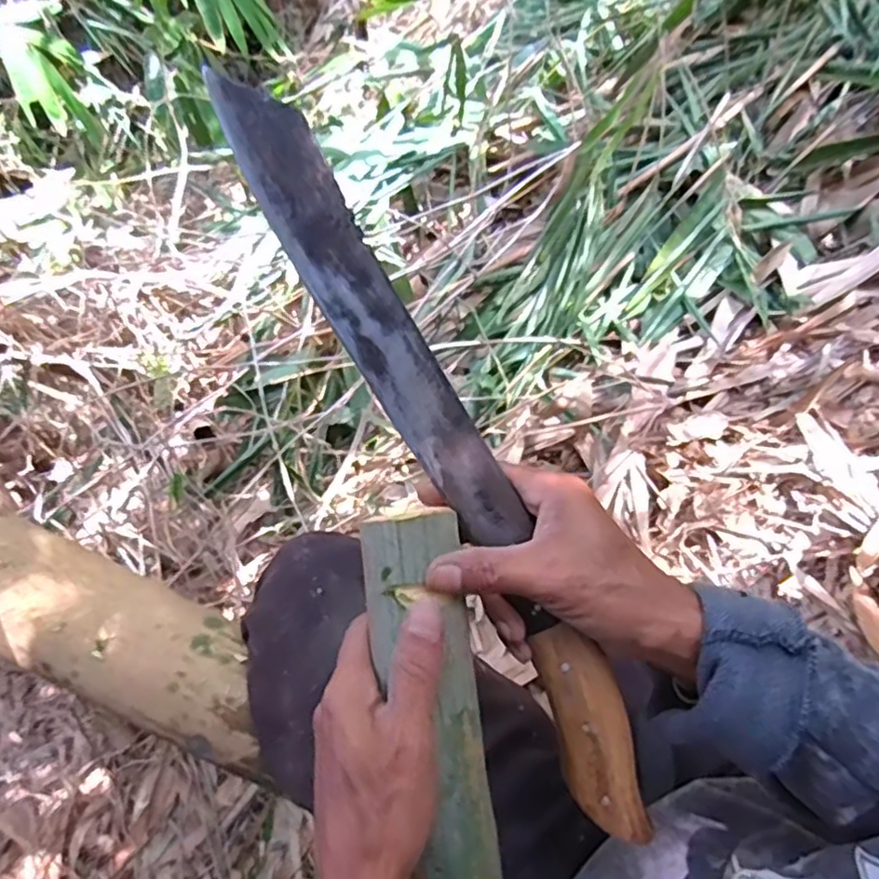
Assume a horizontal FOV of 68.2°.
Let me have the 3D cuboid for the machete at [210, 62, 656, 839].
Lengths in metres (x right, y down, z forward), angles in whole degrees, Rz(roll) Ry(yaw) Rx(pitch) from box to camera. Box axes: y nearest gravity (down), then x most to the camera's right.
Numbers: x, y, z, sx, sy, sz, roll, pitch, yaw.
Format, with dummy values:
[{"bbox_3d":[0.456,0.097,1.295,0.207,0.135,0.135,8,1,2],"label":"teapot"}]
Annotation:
[{"bbox_3d":[0.000,0.004,0.336,0.041,0.020,0.429,-29,88,-9],"label":"machete"}]

